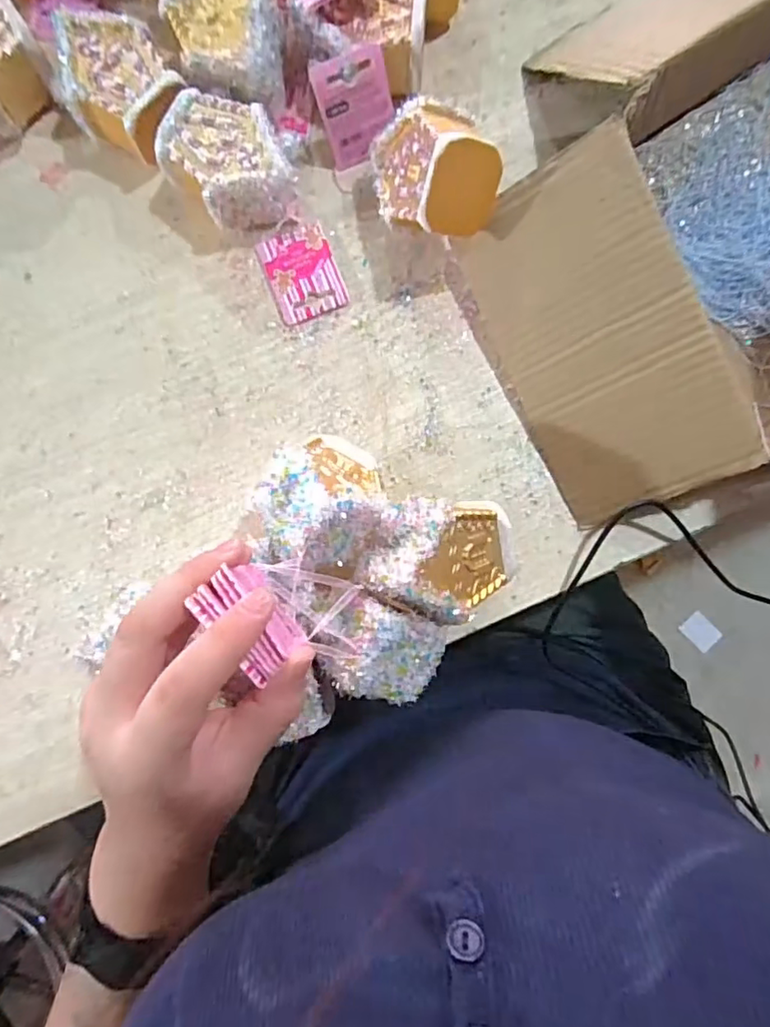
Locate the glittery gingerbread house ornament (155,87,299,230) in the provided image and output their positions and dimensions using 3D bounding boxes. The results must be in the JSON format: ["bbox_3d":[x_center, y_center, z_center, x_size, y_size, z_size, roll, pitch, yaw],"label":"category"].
[{"bbox_3d":[-0.099,-0.218,0.369,0.070,0.046,0.077,0,86,1],"label":"glittery gingerbread house ornament"}]

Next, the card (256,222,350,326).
[{"bbox_3d":[-0.055,-0.158,0.385,0.045,0.004,0.059,-20,86,0],"label":"card"}]

